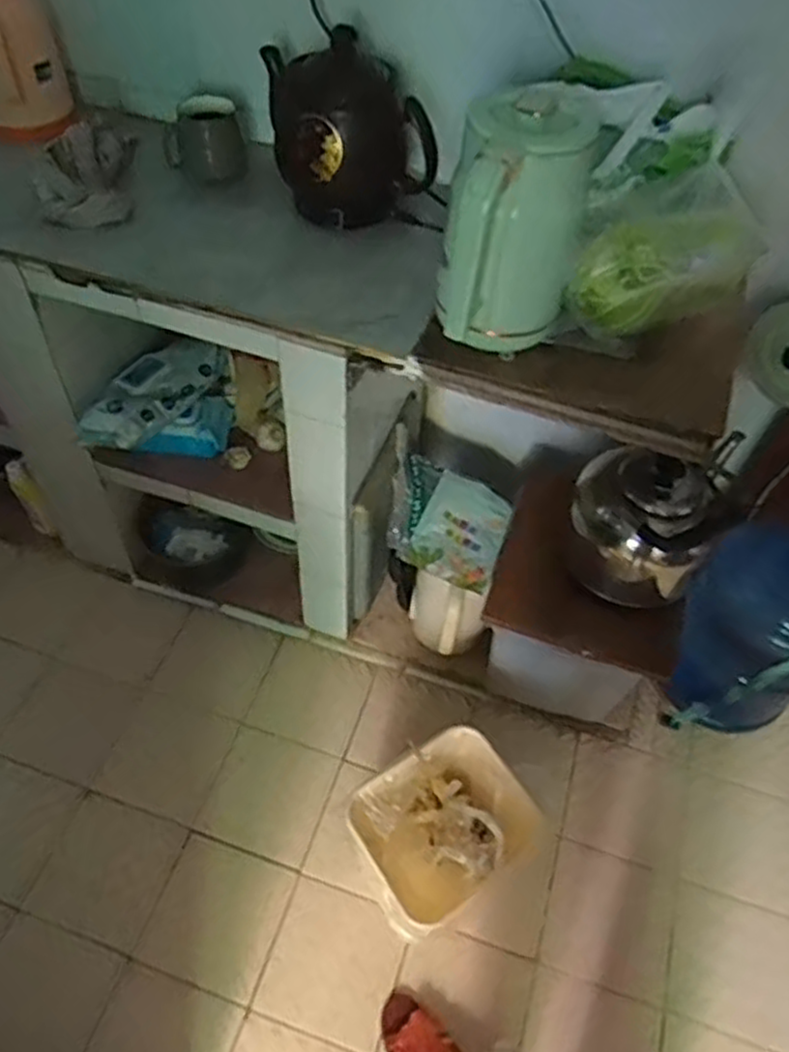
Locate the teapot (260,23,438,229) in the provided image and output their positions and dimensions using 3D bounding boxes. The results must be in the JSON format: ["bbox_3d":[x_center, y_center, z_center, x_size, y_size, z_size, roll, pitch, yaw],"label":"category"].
[{"bbox_3d":[-0.059,-0.525,0.999,0.196,0.198,0.172,-10,54,-10],"label":"teapot"}]

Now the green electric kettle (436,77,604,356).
[{"bbox_3d":[0.128,-0.314,0.811,0.139,0.236,0.162,11,53,6],"label":"green electric kettle"}]

